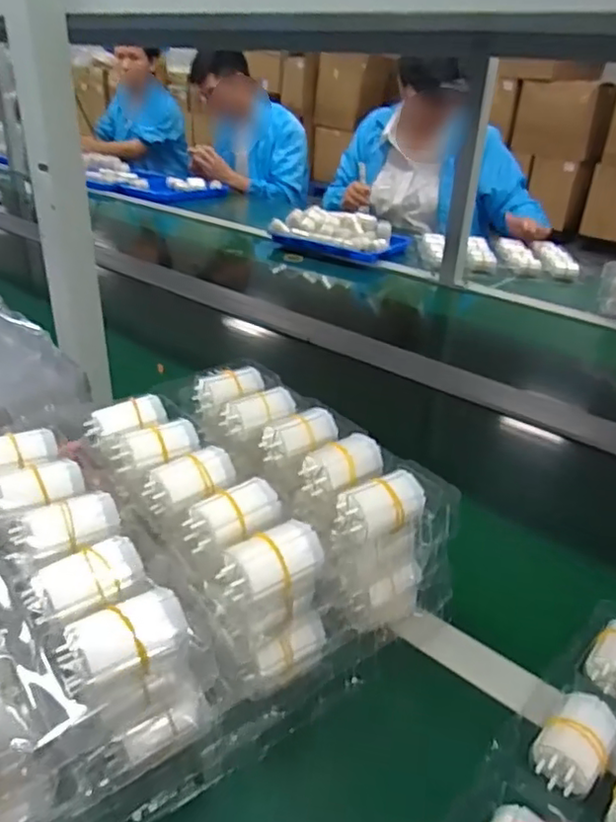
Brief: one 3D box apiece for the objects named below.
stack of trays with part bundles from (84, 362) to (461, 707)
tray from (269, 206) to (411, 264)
[{"bbox_3d":[-0.038,0.070,0.511,0.202,0.119,0.261,-20,36,-36],"label":"stack of trays with part bundles"},{"bbox_3d":[0.078,-0.442,1.532,0.292,0.078,0.179,14,30,19],"label":"tray"}]

